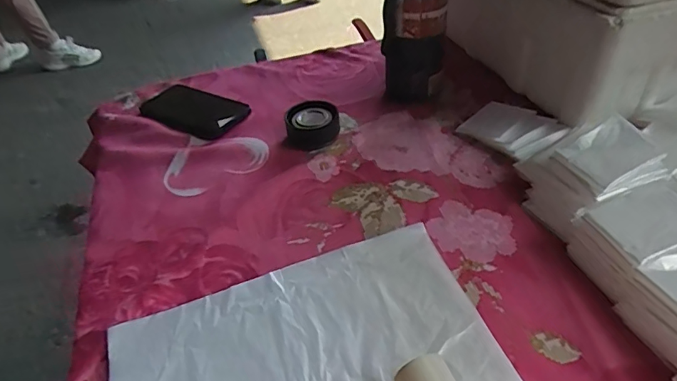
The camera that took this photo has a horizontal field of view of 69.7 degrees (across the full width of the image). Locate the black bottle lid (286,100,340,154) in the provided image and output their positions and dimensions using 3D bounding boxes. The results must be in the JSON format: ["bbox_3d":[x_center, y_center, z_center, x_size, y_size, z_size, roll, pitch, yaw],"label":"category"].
[{"bbox_3d":[-0.033,-0.083,0.621,0.069,0.036,0.063,-6,41,0],"label":"black bottle lid"}]

